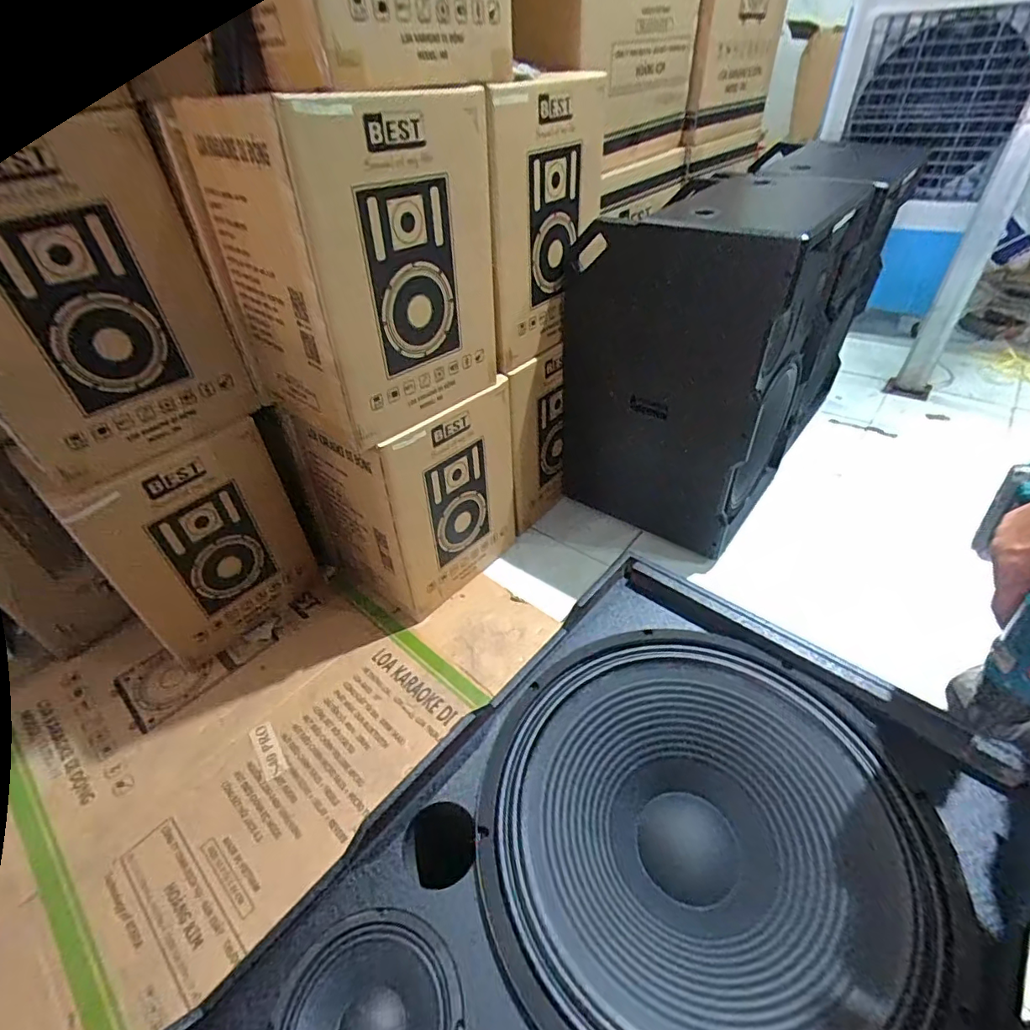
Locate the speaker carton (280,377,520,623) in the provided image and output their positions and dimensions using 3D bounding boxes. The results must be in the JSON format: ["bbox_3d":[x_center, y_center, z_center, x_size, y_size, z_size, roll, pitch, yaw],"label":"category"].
[{"bbox_3d":[-0.263,-0.078,1.345,0.334,0.526,0.414,26,49,29],"label":"speaker carton"}]

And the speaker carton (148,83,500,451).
[{"bbox_3d":[-0.300,-0.475,0.994,0.383,0.517,0.440,22,47,25],"label":"speaker carton"}]

